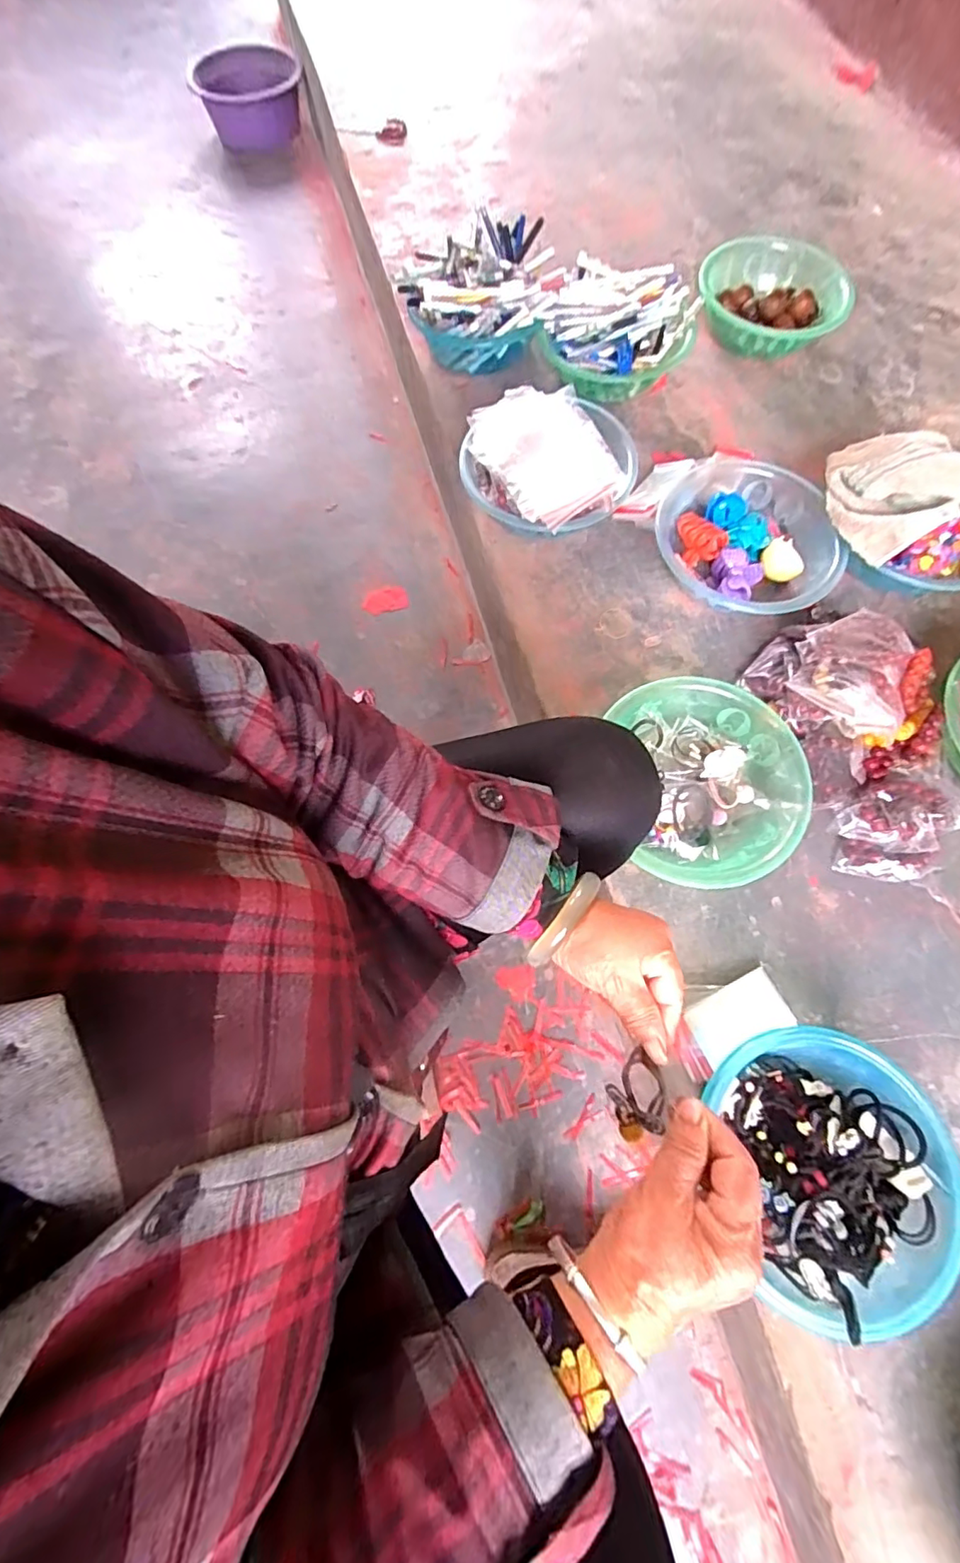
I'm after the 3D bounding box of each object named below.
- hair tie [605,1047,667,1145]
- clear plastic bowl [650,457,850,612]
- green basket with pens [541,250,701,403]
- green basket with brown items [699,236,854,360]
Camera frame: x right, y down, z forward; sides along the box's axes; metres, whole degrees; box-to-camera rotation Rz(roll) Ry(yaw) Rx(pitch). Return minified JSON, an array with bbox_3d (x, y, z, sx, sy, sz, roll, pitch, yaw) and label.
[{"bbox_3d":[0.103,0.210,0.366,0.026,0.031,0.051,-9,71,-3],"label":"hair tie"},{"bbox_3d":[0.352,-0.325,0.740,0.222,0.076,0.241,0,71,0],"label":"clear plastic bowl"},{"bbox_3d":[0.201,-0.671,0.820,0.213,0.138,0.161,26,73,9],"label":"green basket with pens"},{"bbox_3d":[0.463,-0.768,0.887,0.228,0.074,0.204,10,71,3],"label":"green basket with brown items"}]

